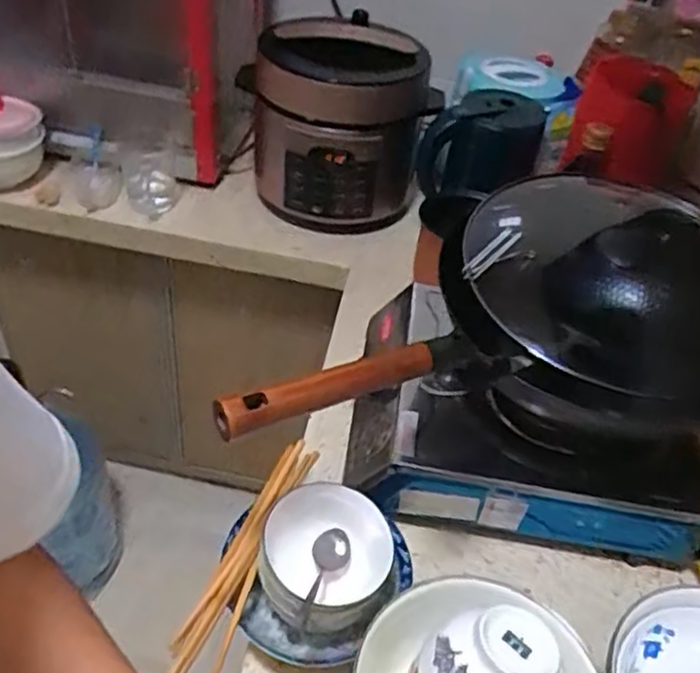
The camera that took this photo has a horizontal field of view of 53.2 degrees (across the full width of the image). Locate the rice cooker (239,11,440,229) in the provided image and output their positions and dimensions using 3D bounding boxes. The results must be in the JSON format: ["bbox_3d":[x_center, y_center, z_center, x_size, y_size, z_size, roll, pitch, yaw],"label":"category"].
[{"bbox_3d":[-0.020,-0.341,1.125,0.265,0.269,0.222,4,43,-4],"label":"rice cooker"}]

